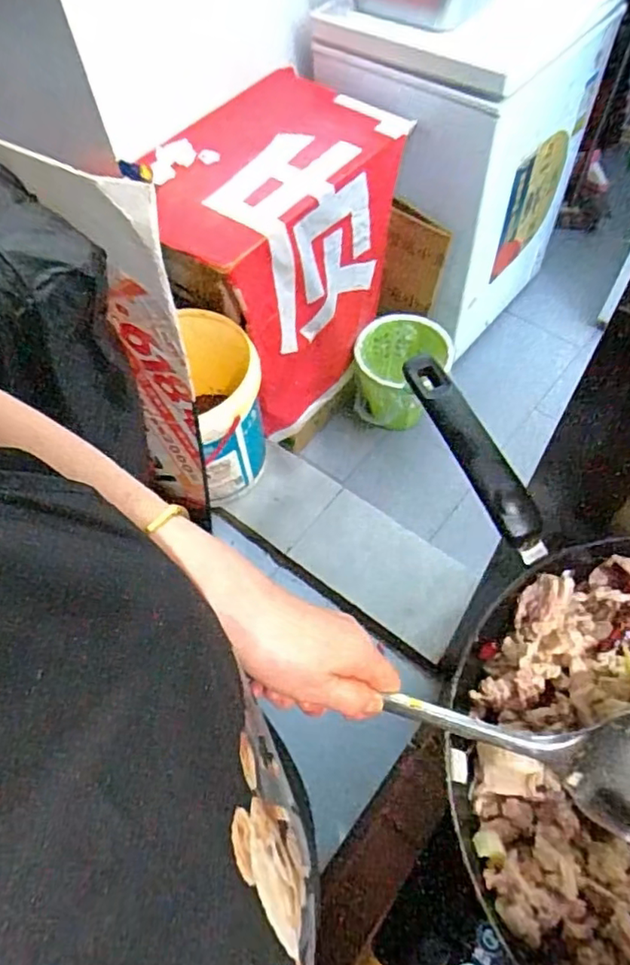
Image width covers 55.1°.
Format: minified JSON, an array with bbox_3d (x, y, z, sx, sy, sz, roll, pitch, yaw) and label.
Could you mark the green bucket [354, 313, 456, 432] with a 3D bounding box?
[{"bbox_3d":[0.232,-0.300,1.609,0.227,0.229,0.218,-1,59,2],"label":"green bucket"}]

